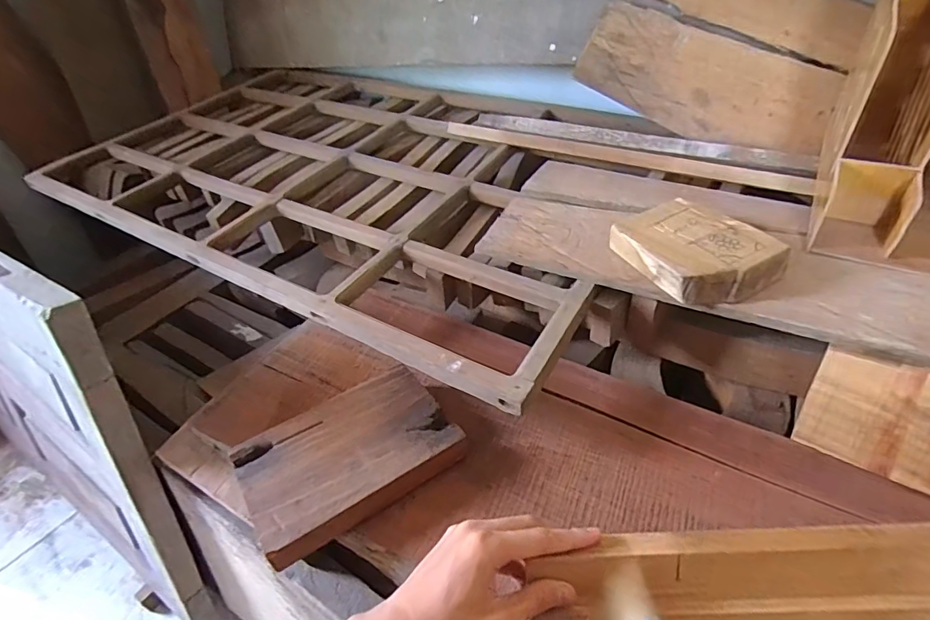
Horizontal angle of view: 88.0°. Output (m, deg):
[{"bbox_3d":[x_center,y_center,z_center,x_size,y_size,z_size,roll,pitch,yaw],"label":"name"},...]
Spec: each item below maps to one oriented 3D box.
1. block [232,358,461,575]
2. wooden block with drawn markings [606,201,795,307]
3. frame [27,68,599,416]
[{"bbox_3d":[-0.130,0.159,0.540,0.217,0.034,0.142,-25,41,-24],"label":"block"},{"bbox_3d":[0.283,-0.073,0.597,0.125,0.053,0.162,-21,40,-20],"label":"wooden block with drawn markings"},{"bbox_3d":[-0.254,-0.286,0.960,1.207,0.058,0.686,23,51,26],"label":"frame"}]

